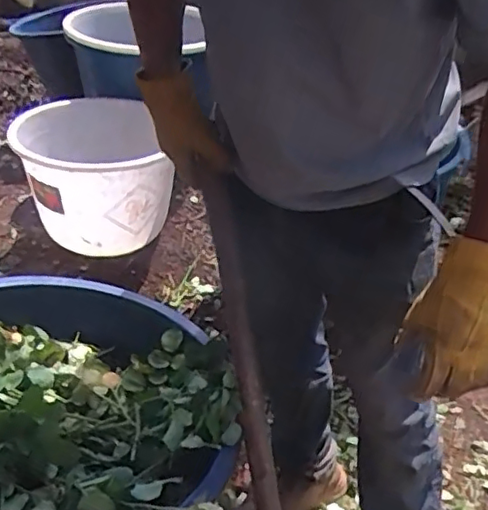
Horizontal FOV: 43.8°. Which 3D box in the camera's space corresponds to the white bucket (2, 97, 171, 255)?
[{"bbox_3d":[-0.451,-0.239,1.871,0.407,0.385,0.423,-2,31,1],"label":"white bucket"}]

